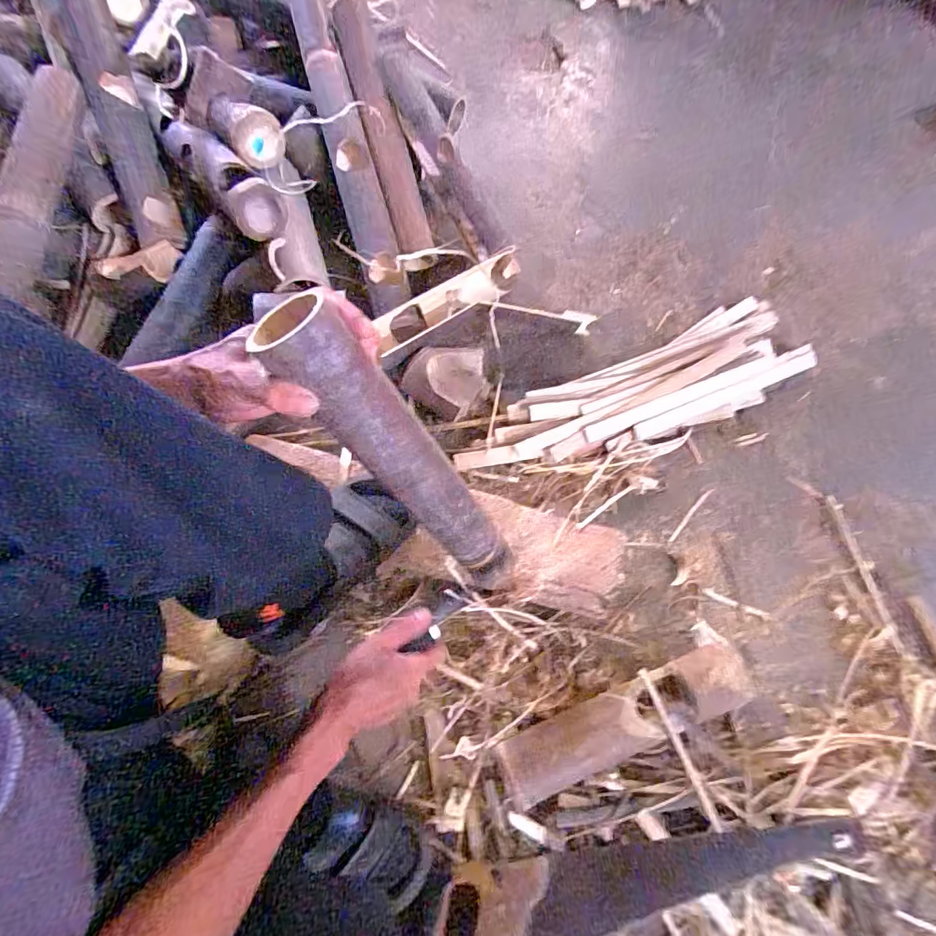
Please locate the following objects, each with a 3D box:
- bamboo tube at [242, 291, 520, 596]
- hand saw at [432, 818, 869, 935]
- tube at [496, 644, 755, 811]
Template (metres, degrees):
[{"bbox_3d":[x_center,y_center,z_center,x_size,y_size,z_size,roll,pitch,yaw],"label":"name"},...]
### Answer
[{"bbox_3d":[-0.045,0.013,0.427,0.052,0.388,0.056,24,69,37],"label":"bamboo tube"},{"bbox_3d":[0.198,0.470,0.507,0.468,0.024,0.114,-5,71,-3],"label":"hand saw"},{"bbox_3d":[0.185,0.299,0.557,0.295,0.051,0.077,-22,73,-9],"label":"tube"}]

